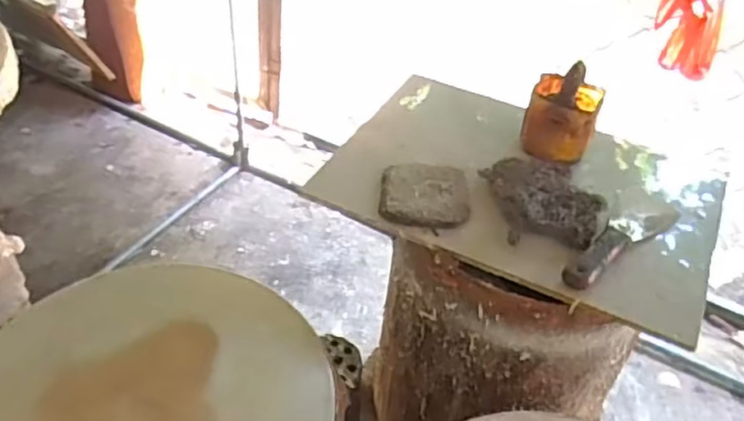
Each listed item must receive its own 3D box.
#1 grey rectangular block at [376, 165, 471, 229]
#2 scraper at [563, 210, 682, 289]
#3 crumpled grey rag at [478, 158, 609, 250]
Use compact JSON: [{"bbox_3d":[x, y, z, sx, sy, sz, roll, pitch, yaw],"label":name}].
[{"bbox_3d":[0.066,-0.018,0.814,0.108,0.020,0.103,4,40,-2],"label":"grey rectangular block"},{"bbox_3d":[0.291,0.033,0.766,0.206,0.017,0.048,-26,49,-32],"label":"scraper"},{"bbox_3d":[0.212,-0.019,0.799,0.119,0.032,0.152,-4,41,-11],"label":"crumpled grey rag"}]

